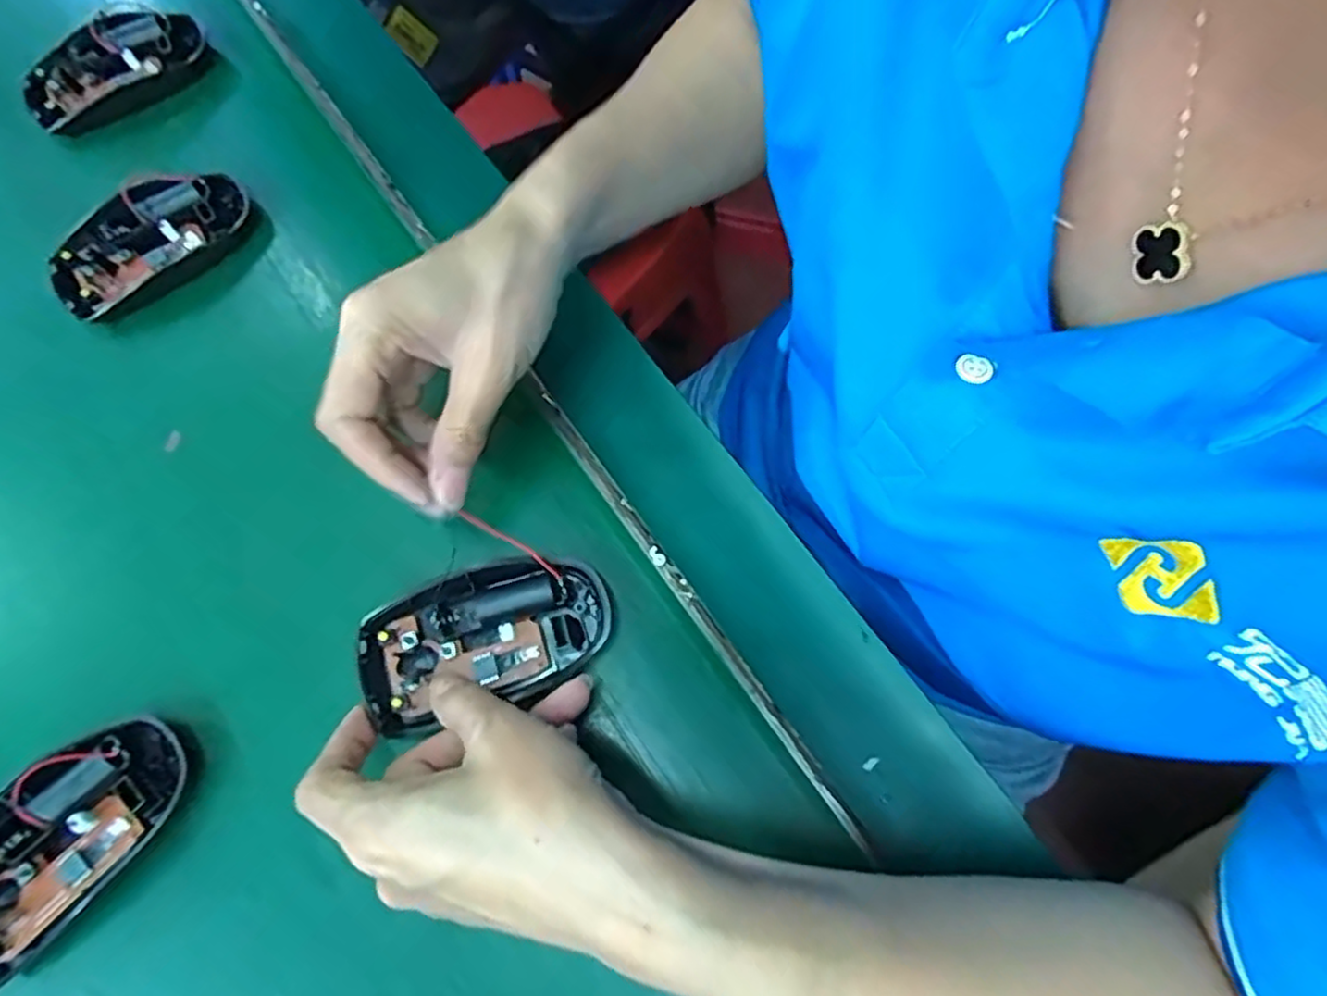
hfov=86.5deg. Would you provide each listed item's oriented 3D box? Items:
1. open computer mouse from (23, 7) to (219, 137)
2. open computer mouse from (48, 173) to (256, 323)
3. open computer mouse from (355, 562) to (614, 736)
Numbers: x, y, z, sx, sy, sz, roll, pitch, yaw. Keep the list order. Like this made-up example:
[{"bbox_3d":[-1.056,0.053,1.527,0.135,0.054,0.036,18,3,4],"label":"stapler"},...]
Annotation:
[{"bbox_3d":[-0.316,-0.247,0.406,0.100,0.021,0.055,-39,74,-10],"label":"open computer mouse"},{"bbox_3d":[-0.267,-0.134,0.370,0.100,0.025,0.055,-44,75,-12],"label":"open computer mouse"},{"bbox_3d":[-0.075,0.058,0.297,0.104,0.016,0.057,-15,71,-2],"label":"open computer mouse"}]

